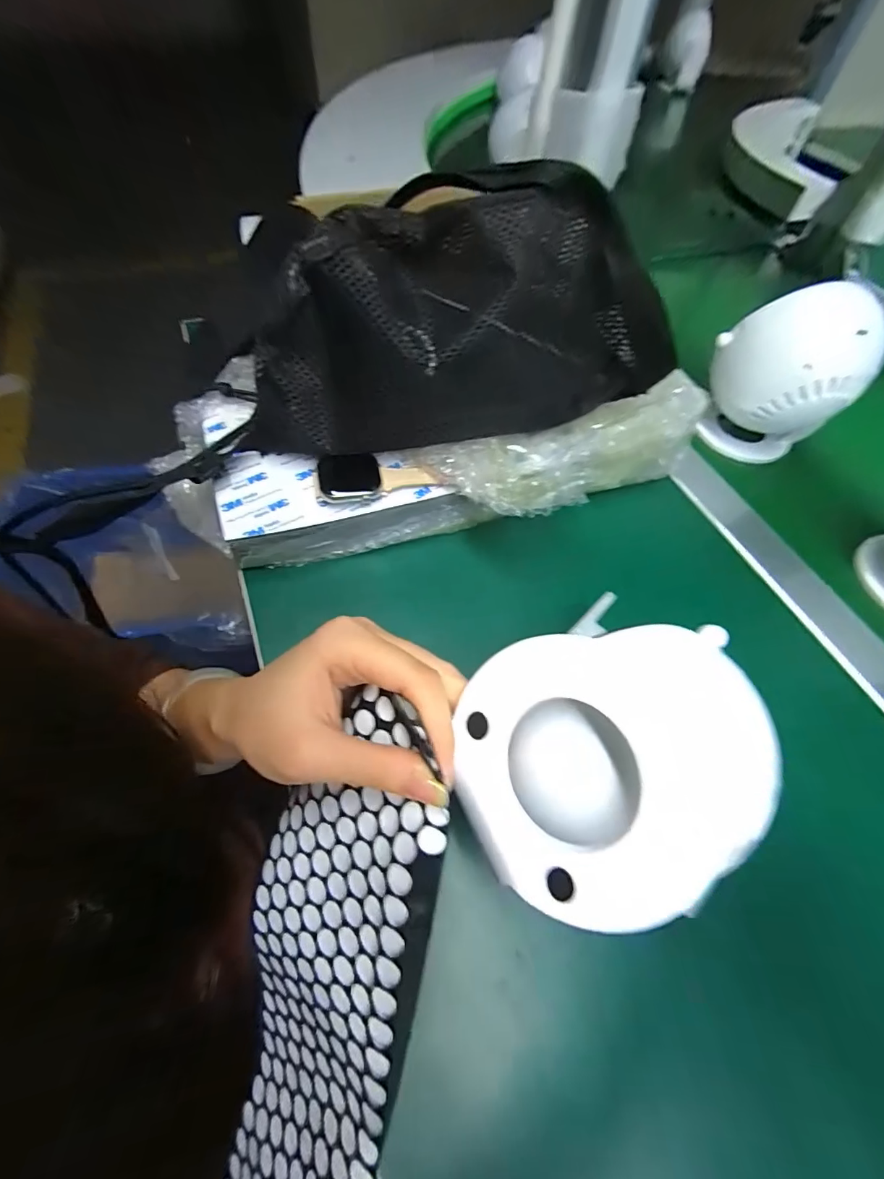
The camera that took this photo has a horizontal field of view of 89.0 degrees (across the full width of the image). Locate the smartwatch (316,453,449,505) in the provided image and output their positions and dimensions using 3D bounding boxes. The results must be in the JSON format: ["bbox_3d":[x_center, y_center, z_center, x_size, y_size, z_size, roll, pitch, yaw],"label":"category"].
[{"bbox_3d":[-0.044,-0.078,0.300,0.080,0.012,0.041,-11,61,-11],"label":"smartwatch"}]

